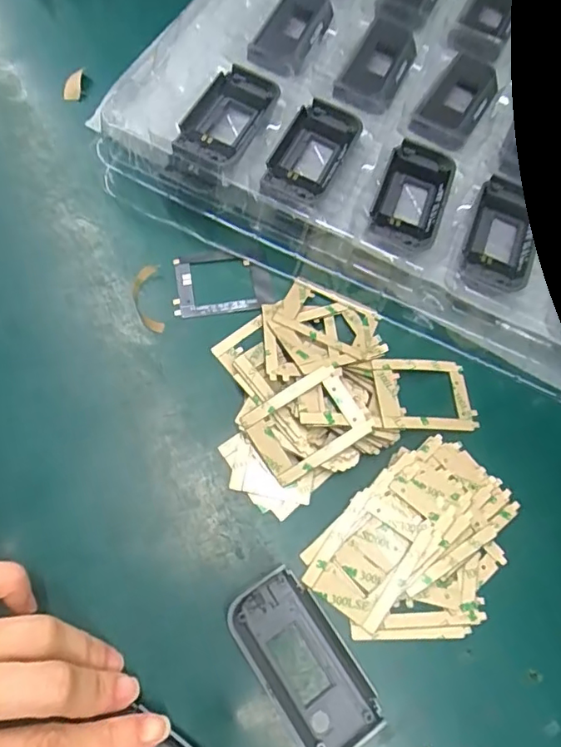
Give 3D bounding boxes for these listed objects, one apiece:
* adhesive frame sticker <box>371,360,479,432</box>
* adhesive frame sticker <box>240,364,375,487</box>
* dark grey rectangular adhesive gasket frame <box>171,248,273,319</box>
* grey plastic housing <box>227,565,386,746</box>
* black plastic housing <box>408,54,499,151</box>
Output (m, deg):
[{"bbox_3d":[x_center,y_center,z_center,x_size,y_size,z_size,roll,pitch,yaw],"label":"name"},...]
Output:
[{"bbox_3d":[0.076,0.011,0.288,0.054,0.004,0.039,1,63,-15],"label":"adhesive frame sticker"},{"bbox_3d":[0.013,0.025,0.268,0.054,0.005,0.040,-31,85,-3],"label":"adhesive frame sticker"},{"bbox_3d":[-0.032,-0.052,0.308,0.054,0.004,0.038,-6,69,-10],"label":"dark grey rectangular adhesive gasket frame"},{"bbox_3d":[0.010,0.126,0.239,0.039,0.009,0.075,-31,75,-18],"label":"grey plastic housing"},{"bbox_3d":[0.111,-0.172,0.344,0.035,0.011,0.083,30,67,5],"label":"black plastic housing"}]

